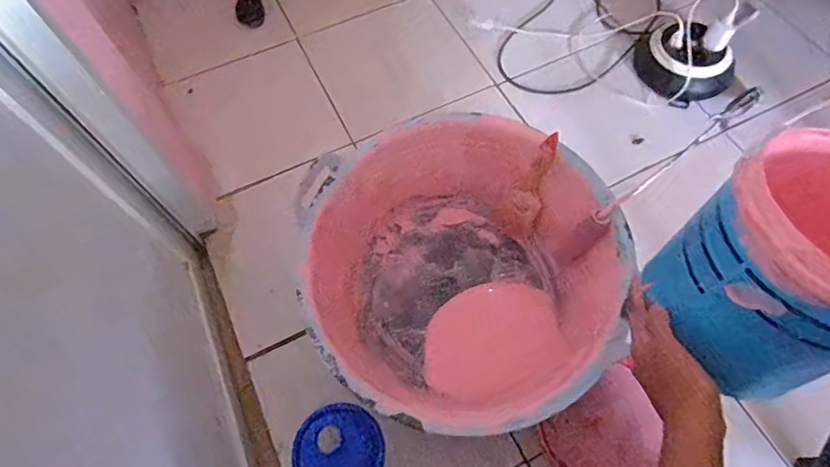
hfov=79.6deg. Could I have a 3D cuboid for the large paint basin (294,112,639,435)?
[{"bbox_3d":[0.068,0.048,0.700,0.384,0.190,0.406,-1,64,2],"label":"large paint basin"}]

